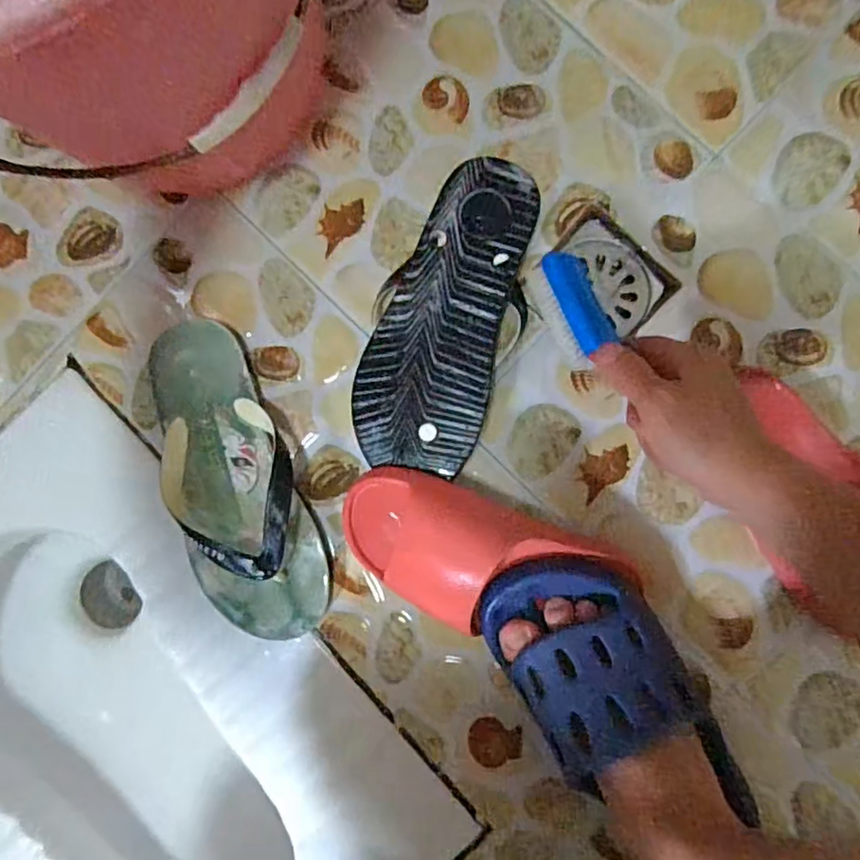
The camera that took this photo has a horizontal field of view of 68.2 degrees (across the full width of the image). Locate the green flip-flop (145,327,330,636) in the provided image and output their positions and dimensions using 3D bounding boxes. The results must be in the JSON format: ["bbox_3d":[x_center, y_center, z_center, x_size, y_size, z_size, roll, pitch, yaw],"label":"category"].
[{"bbox_3d":[-0.162,0.040,0.516,0.113,0.045,0.270,-18,87,5],"label":"green flip-flop"}]

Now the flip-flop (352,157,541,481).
[{"bbox_3d":[0.017,-0.090,0.507,0.106,0.042,0.247,21,90,6],"label":"flip-flop"}]

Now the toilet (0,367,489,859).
[{"bbox_3d":[-0.273,0.275,0.628,0.419,0.188,0.517,-42,85,3],"label":"toilet"}]

